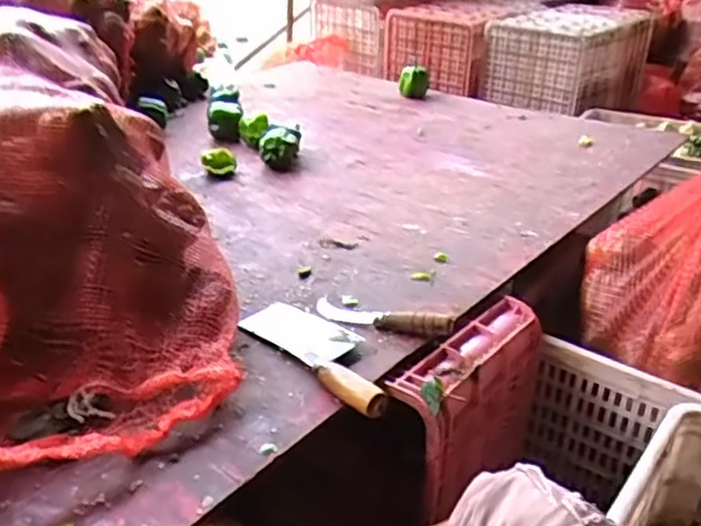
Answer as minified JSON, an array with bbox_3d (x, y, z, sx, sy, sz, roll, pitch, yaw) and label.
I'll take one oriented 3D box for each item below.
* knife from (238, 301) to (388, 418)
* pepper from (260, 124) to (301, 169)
[{"bbox_3d":[-0.028,0.096,0.805,0.092,0.035,0.262,-21,34,-34],"label":"knife"},{"bbox_3d":[-0.142,-0.231,1.376,0.078,0.072,0.086,0,28,-2],"label":"pepper"}]

